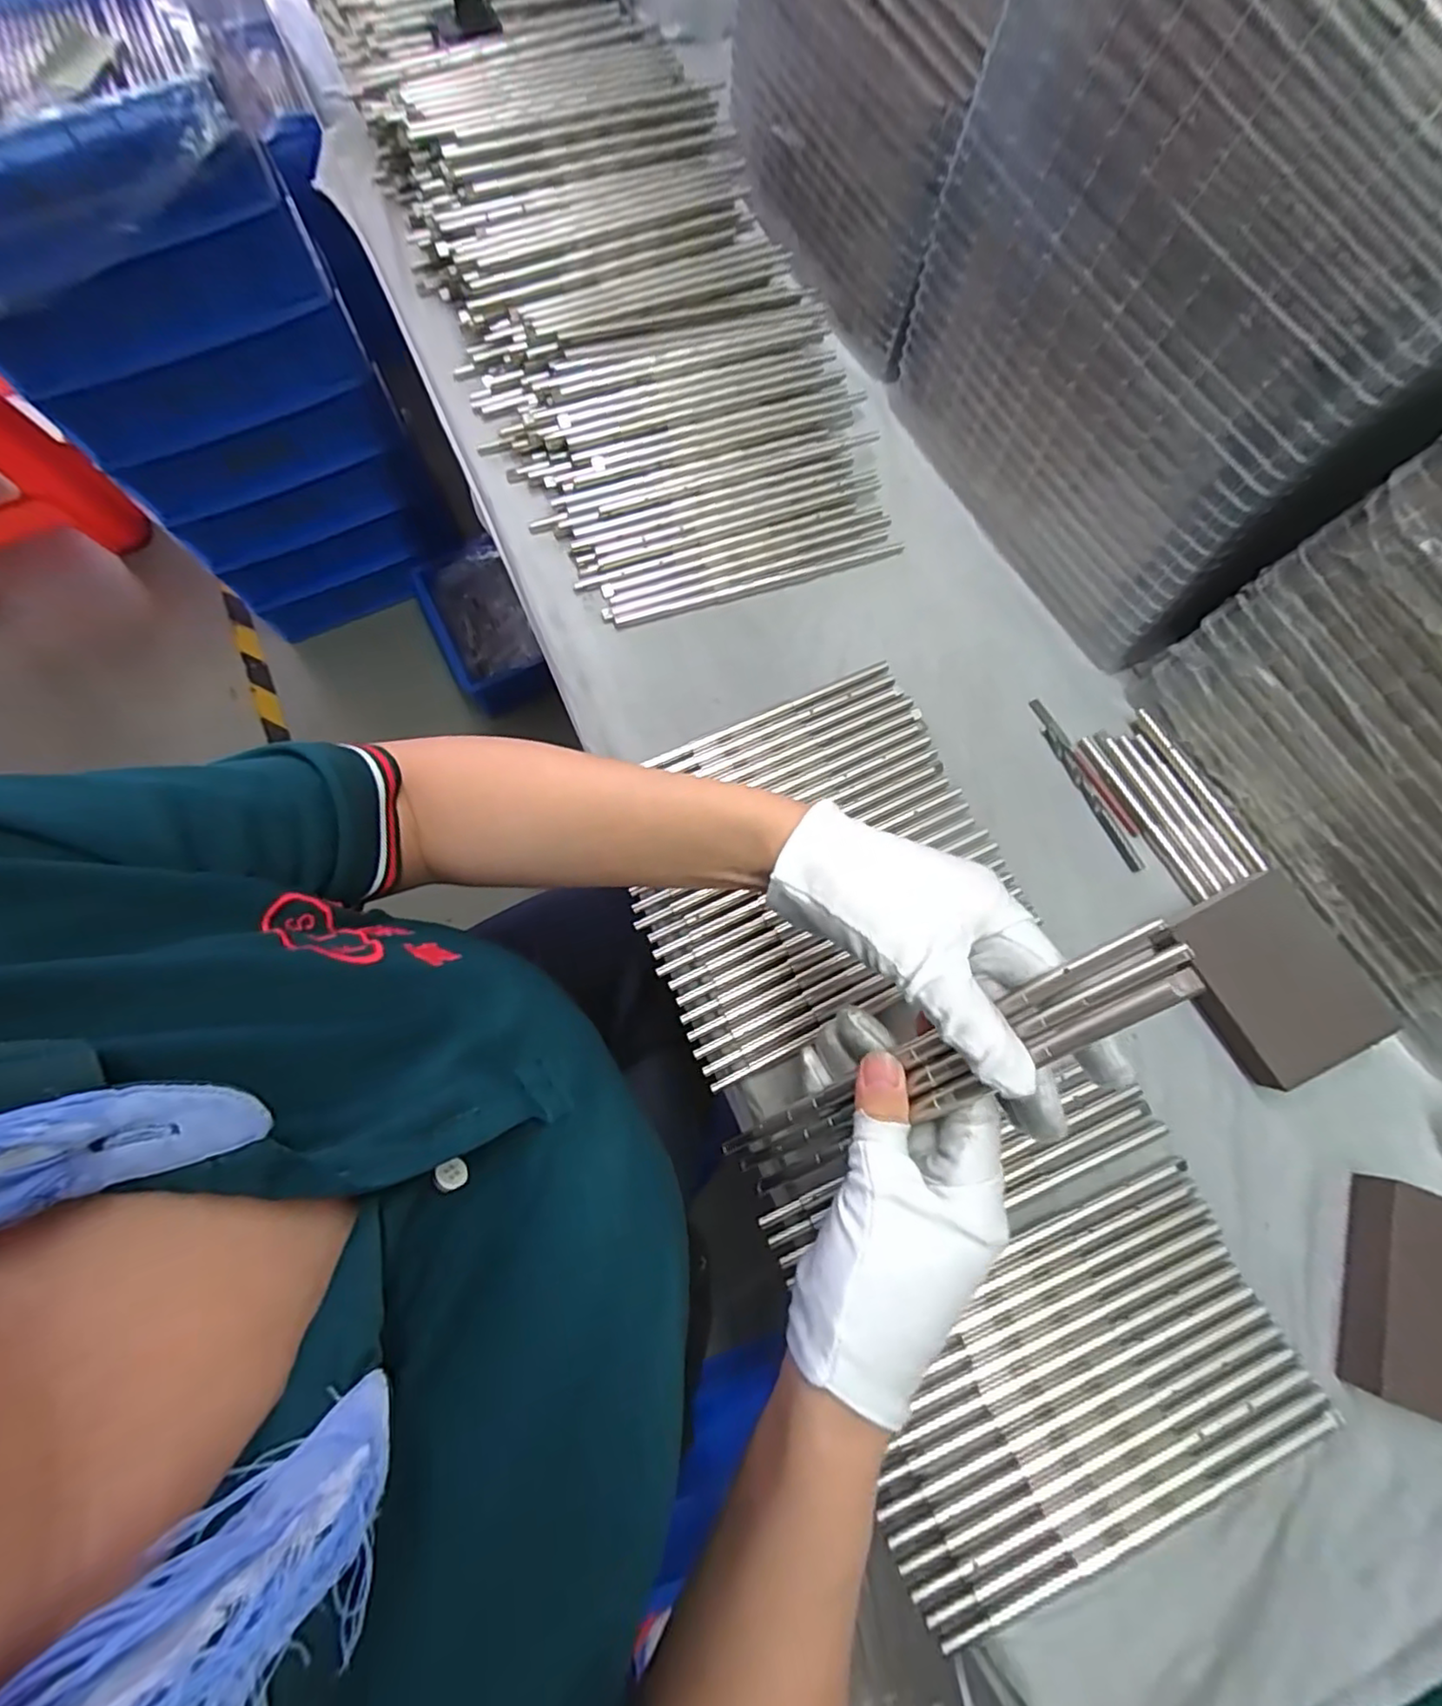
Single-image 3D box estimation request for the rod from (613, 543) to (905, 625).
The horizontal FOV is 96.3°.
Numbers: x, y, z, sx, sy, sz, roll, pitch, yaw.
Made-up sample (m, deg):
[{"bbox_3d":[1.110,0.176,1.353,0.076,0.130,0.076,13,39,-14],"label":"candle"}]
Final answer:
[{"bbox_3d":[0.029,-0.189,0.454,0.210,0.004,0.008,-17,73,-6],"label":"rod"}]

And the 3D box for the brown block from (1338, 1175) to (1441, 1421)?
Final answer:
[{"bbox_3d":[0.346,0.217,0.310,0.072,0.025,0.094,21,73,6],"label":"brown block"}]

